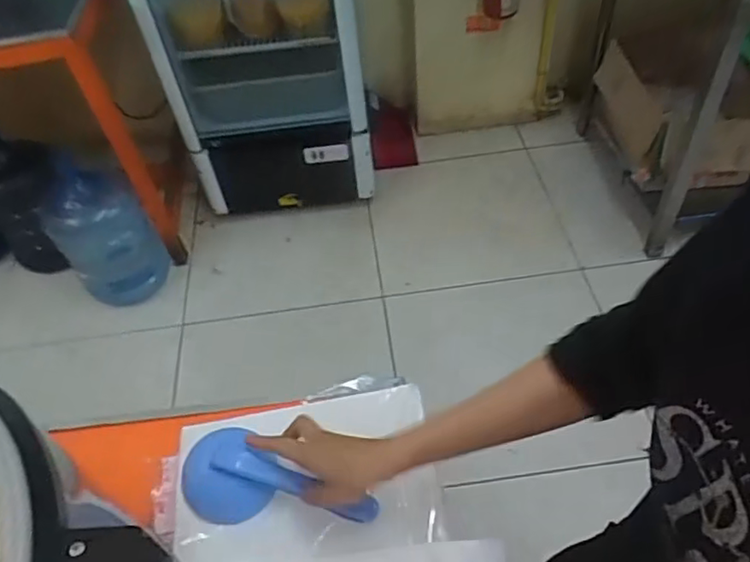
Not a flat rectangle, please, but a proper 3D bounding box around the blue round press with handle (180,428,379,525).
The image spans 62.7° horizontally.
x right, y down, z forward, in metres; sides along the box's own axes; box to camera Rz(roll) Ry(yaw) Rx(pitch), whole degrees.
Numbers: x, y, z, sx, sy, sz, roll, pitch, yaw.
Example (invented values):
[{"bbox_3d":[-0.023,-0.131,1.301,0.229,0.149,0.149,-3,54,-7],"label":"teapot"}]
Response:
[{"bbox_3d":[-0.096,0.197,0.612,0.196,0.063,0.082,7,50,11],"label":"blue round press with handle"}]

